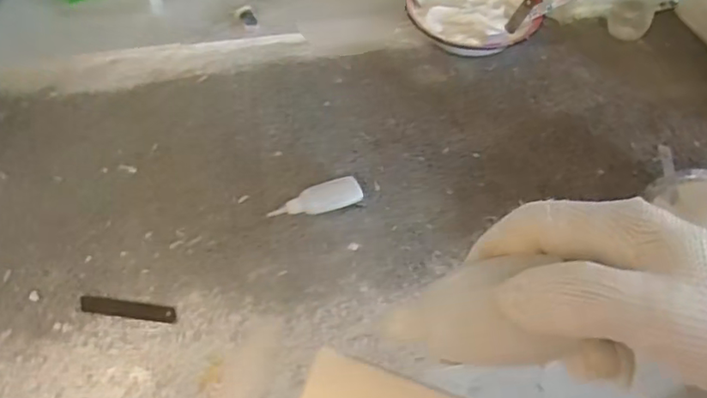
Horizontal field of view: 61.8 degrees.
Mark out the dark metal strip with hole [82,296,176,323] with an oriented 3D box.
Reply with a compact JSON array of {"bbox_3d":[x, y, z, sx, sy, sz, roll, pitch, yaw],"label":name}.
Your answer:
[{"bbox_3d":[-0.214,0.104,0.560,0.095,0.004,0.018,5,45,9],"label":"dark metal strip with hole"}]

